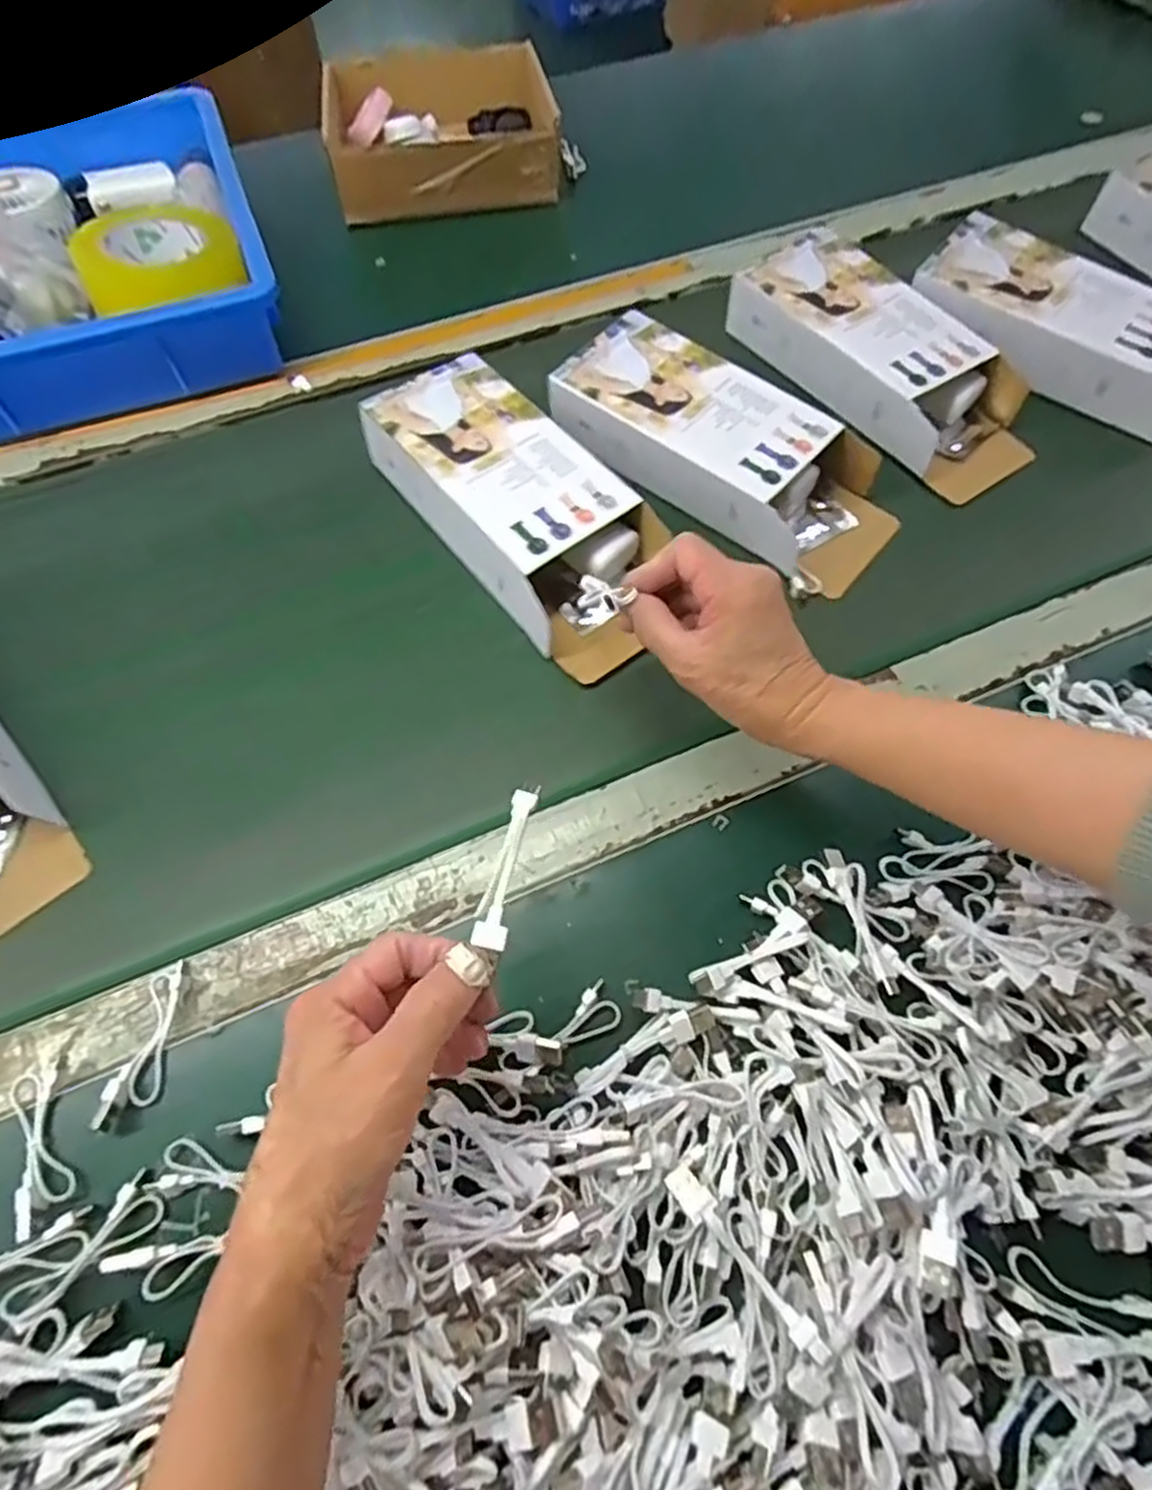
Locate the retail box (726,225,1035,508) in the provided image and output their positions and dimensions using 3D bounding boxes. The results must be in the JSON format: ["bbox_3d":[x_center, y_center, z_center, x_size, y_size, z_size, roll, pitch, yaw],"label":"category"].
[{"bbox_3d":[0.236,-0.308,0.589,0.106,0.061,0.232,-32,67,-18],"label":"retail box"}]

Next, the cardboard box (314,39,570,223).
[{"bbox_3d":[-0.131,-0.603,0.732,0.211,0.058,0.198,-6,61,-6],"label":"cardboard box"}]

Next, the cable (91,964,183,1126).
[{"bbox_3d":[-0.213,0.147,0.371,0.018,0.018,0.078,2,61,-1],"label":"cable"}]

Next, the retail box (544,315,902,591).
[{"bbox_3d":[0.110,-0.215,0.541,0.250,0.062,0.101,36,65,17],"label":"retail box"}]

